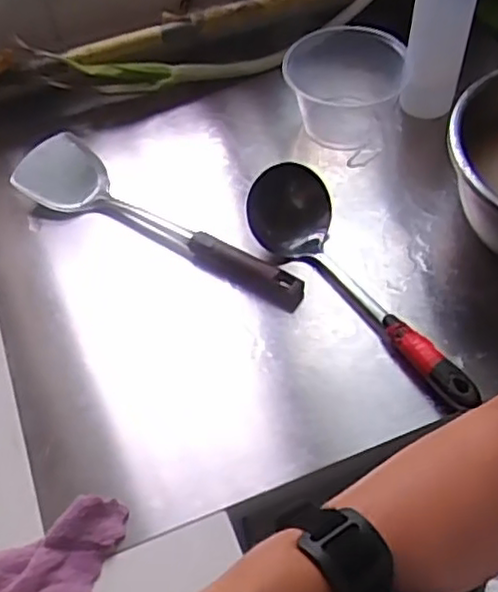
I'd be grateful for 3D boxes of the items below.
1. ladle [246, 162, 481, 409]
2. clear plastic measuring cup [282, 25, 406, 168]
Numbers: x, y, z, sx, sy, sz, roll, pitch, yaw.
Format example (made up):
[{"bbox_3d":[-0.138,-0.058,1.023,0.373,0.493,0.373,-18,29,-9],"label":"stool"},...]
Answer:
[{"bbox_3d":[0.116,-0.021,0.653,0.088,0.071,0.289,-39,61,-22],"label":"ladle"},{"bbox_3d":[0.109,-0.245,0.801,0.129,0.091,0.134,-2,54,3],"label":"clear plastic measuring cup"}]

